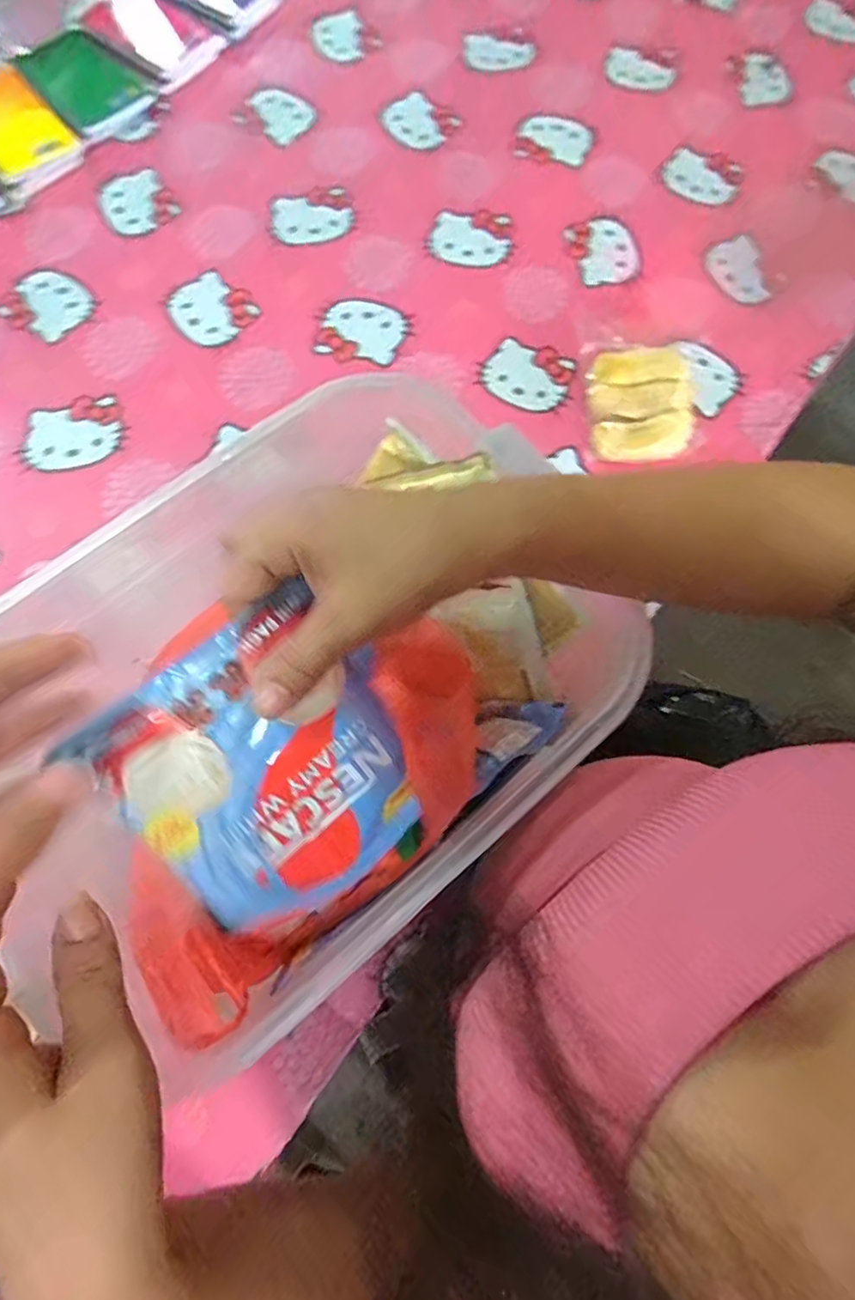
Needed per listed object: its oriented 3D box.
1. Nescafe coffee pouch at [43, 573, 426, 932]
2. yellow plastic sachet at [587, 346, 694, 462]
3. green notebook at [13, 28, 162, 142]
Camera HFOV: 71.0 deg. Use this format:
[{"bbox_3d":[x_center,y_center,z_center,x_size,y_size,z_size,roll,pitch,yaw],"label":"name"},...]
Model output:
[{"bbox_3d":[-0.064,0.055,0.259,0.112,0.014,0.130,-37,115,-12],"label":"Nescafe coffee pouch"},{"bbox_3d":[0.185,-0.214,0.529,0.088,0.033,0.101,-1,74,-2],"label":"yellow plastic sachet"},{"bbox_3d":[-0.351,-0.583,0.618,0.122,0.022,0.104,37,76,8],"label":"green notebook"}]

